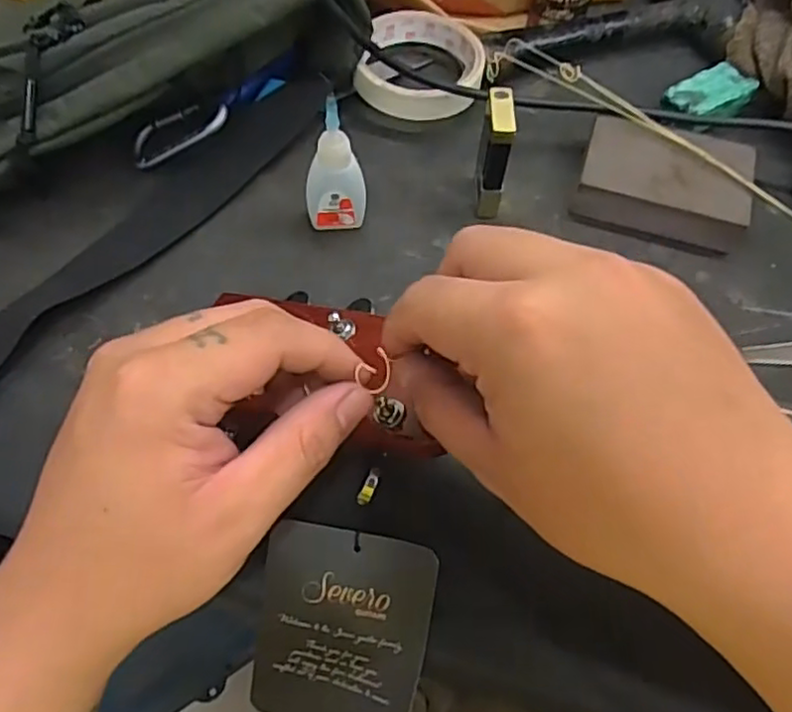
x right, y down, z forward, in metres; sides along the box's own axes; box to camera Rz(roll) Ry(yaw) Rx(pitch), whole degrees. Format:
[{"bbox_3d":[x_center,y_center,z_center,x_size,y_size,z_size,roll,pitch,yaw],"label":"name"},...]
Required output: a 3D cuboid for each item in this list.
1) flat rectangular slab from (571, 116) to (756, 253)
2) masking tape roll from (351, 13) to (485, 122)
[{"bbox_3d":[0.164,-0.109,0.414,0.097,0.028,0.068,16,60,8],"label":"flat rectangular slab"},{"bbox_3d":[0.018,-0.194,0.451,0.080,0.031,0.084,1,63,-2],"label":"masking tape roll"}]

